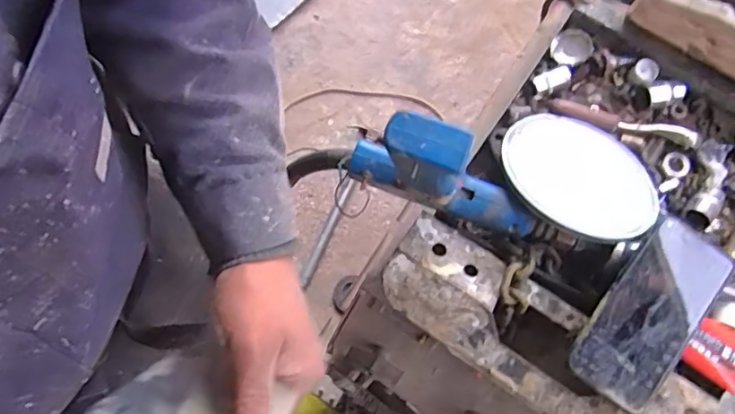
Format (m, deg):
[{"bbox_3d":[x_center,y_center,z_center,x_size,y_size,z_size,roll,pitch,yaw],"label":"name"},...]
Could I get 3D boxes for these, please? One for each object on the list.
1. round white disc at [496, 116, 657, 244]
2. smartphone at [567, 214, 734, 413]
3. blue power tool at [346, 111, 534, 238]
[{"bbox_3d":[0.197,-0.028,0.541,0.146,0.010,0.142,7,52,-9],"label":"round white disc"},{"bbox_3d":[0.240,0.089,0.488,0.074,0.013,0.160,37,80,7],"label":"smartphone"},{"bbox_3d":[0.065,-0.029,0.470,0.169,0.131,0.050,20,74,6],"label":"blue power tool"}]

